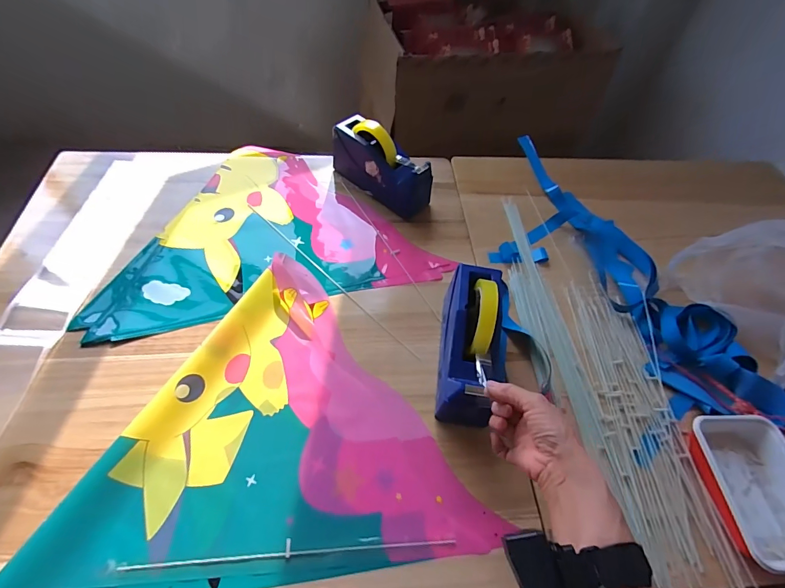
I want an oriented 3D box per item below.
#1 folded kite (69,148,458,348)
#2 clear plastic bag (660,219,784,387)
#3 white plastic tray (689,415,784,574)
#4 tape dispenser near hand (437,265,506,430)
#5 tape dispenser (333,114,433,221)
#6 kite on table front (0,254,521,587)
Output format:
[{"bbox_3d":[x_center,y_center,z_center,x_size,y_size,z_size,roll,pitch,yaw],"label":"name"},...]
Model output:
[{"bbox_3d":[-0.219,-0.132,0.707,0.528,0.015,0.379,-11,58,-12],"label":"folded kite"},{"bbox_3d":[0.610,-0.011,0.593,0.196,0.163,0.235,-12,58,-13],"label":"clear plastic bag"},{"bbox_3d":[0.447,0.238,0.488,0.112,0.039,0.167,1,56,-4],"label":"white plastic tray"},{"bbox_3d":[0.104,0.063,0.537,0.068,0.120,0.210,9,66,1],"label":"tape dispenser near hand"},{"bbox_3d":[-0.020,-0.240,0.740,0.202,0.108,0.067,40,62,20],"label":"tape dispenser"},{"bbox_3d":[-0.159,0.141,0.517,0.487,0.025,0.395,-5,56,-8],"label":"kite on table front"}]

